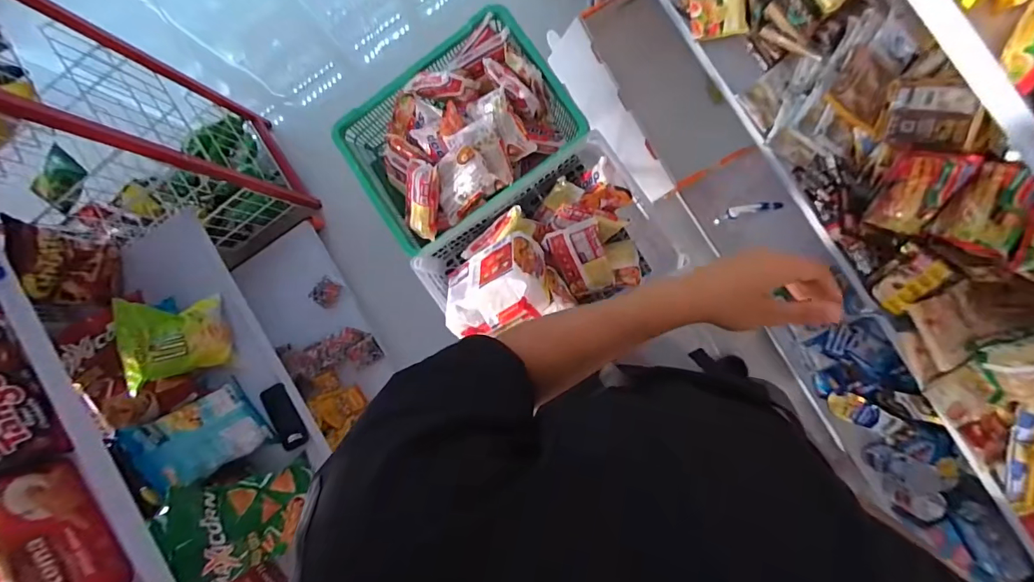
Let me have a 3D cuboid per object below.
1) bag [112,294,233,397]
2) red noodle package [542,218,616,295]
[{"bbox_3d":[-0.678,0.096,0.863,0.101,0.187,0.154,-11,88,7],"label":"bag"},{"bbox_3d":[0.126,-0.057,0.874,0.106,0.028,0.152,-18,121,10],"label":"red noodle package"}]

